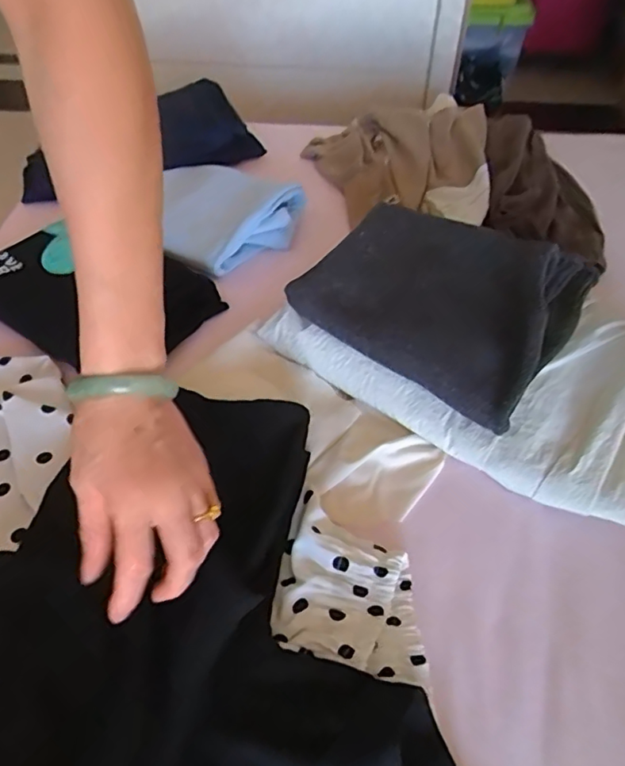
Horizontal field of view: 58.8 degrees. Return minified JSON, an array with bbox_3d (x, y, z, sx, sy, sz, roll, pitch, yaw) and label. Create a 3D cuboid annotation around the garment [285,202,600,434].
[{"bbox_3d":[0.112,-0.077,0.499,0.220,0.070,0.172,31,58,24],"label":"garment"}]

